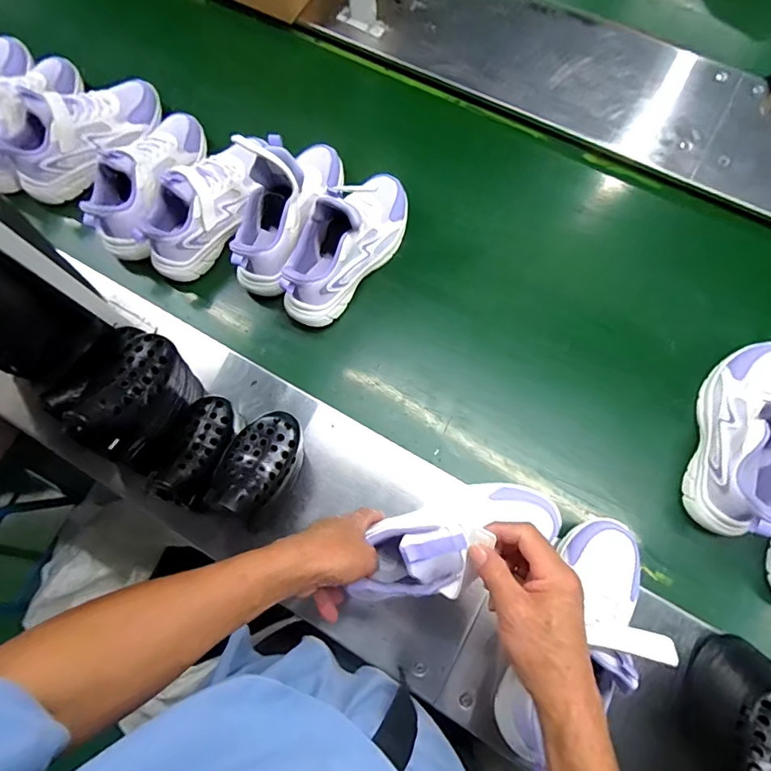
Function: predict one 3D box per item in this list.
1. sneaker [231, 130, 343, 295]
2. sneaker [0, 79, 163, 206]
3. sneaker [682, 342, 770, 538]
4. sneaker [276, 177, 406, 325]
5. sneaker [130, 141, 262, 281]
[{"bbox_3d":[-0.145,-0.268,0.654,0.091,0.134,0.249,20,75,6],"label":"sneaker"},{"bbox_3d":[-0.475,-0.408,0.741,0.248,0.118,0.081,-33,76,-8],"label":"sneaker"},{"bbox_3d":[0.456,0.053,0.557,0.101,0.144,0.261,19,75,6],"label":"sneaker"},{"bbox_3d":[-0.054,-0.206,0.644,0.083,0.143,0.246,37,78,10],"label":"sneaker"},{"bbox_3d":[-0.267,-0.268,0.681,0.082,0.112,0.222,34,77,10],"label":"sneaker"}]

